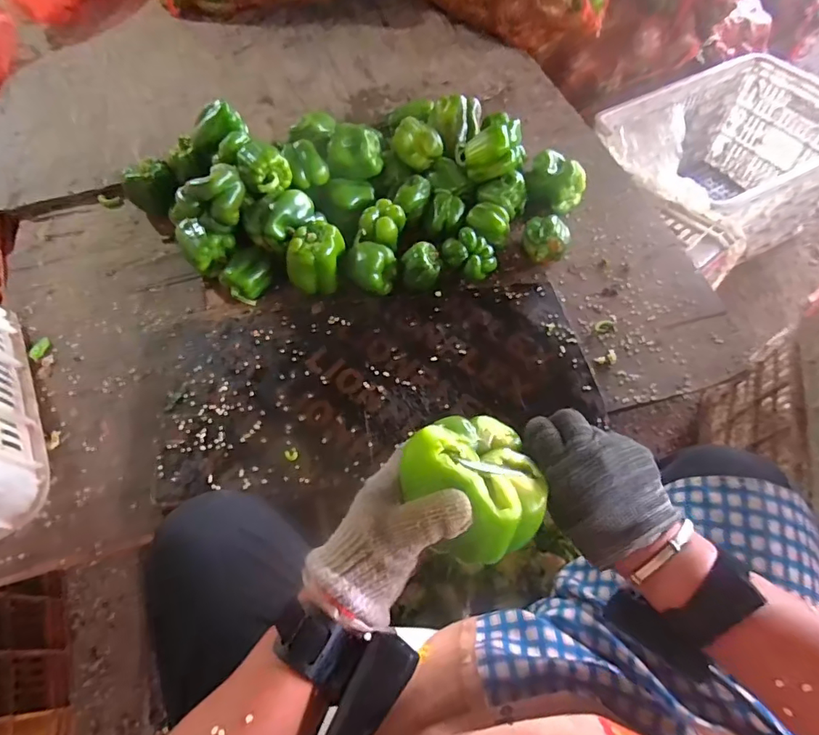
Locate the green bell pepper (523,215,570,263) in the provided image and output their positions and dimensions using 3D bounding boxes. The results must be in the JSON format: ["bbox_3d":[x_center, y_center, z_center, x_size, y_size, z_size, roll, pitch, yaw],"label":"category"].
[{"bbox_3d":[0.197,-0.181,0.711,0.063,0.058,0.059,15,61,11],"label":"green bell pepper"}]

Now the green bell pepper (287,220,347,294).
[{"bbox_3d":[-0.133,-0.156,0.695,0.070,0.068,0.084,16,61,11],"label":"green bell pepper"}]

